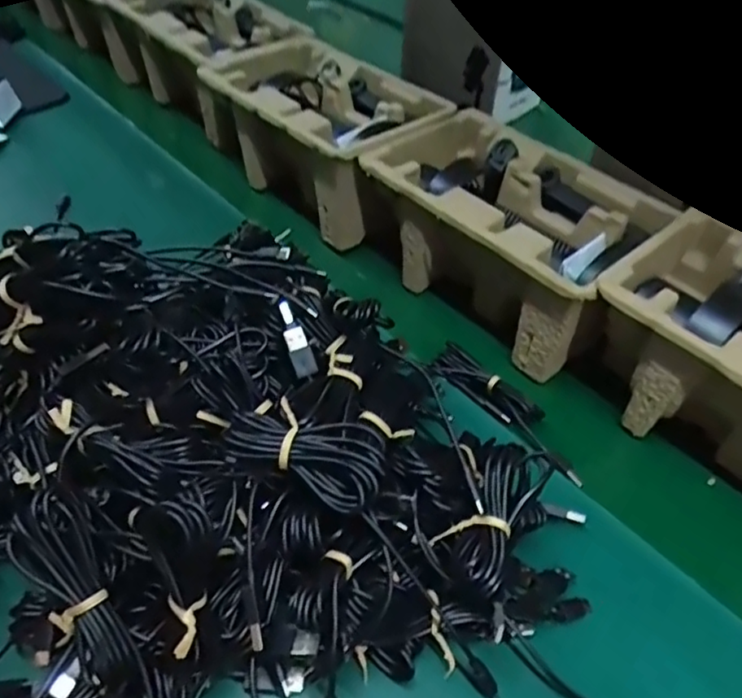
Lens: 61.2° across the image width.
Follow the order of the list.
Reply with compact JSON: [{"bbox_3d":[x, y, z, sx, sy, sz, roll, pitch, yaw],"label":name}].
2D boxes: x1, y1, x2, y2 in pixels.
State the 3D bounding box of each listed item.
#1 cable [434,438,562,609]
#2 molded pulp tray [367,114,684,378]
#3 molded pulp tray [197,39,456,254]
[{"bbox_3d":[0.067,0.087,0.337,0.037,0.020,0.093,24,49,20],"label":"cable"},{"bbox_3d":[0.111,-0.096,0.528,0.228,0.101,0.145,36,54,29],"label":"molded pulp tray"},{"bbox_3d":[-0.049,-0.211,0.627,0.145,0.106,0.218,-32,55,-29],"label":"molded pulp tray"}]

